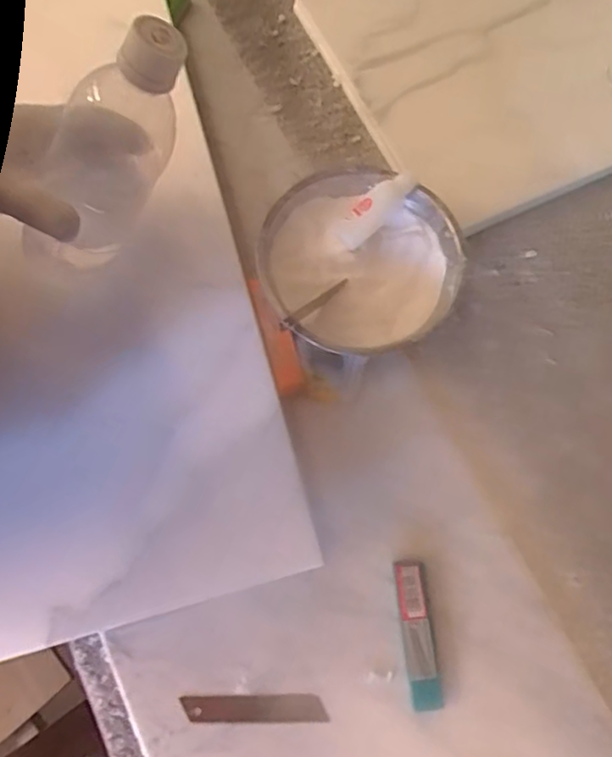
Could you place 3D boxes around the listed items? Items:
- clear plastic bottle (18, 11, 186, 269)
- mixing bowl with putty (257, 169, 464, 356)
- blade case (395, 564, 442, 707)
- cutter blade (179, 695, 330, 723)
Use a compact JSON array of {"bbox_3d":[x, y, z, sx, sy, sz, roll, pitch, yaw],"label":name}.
[{"bbox_3d":[-0.126,-0.148,0.394,0.079,0.197,0.067,-3,69,-31],"label":"clear plastic bottle"},{"bbox_3d":[0.044,-0.092,0.513,0.156,0.063,0.151,0,71,-1],"label":"mixing bowl with putty"},{"bbox_3d":[0.079,0.183,0.445,0.020,0.009,0.097,-5,71,-3],"label":"blade case"},{"bbox_3d":[-0.036,0.231,0.432,0.098,0.004,0.017,0,71,-1],"label":"cutter blade"}]

